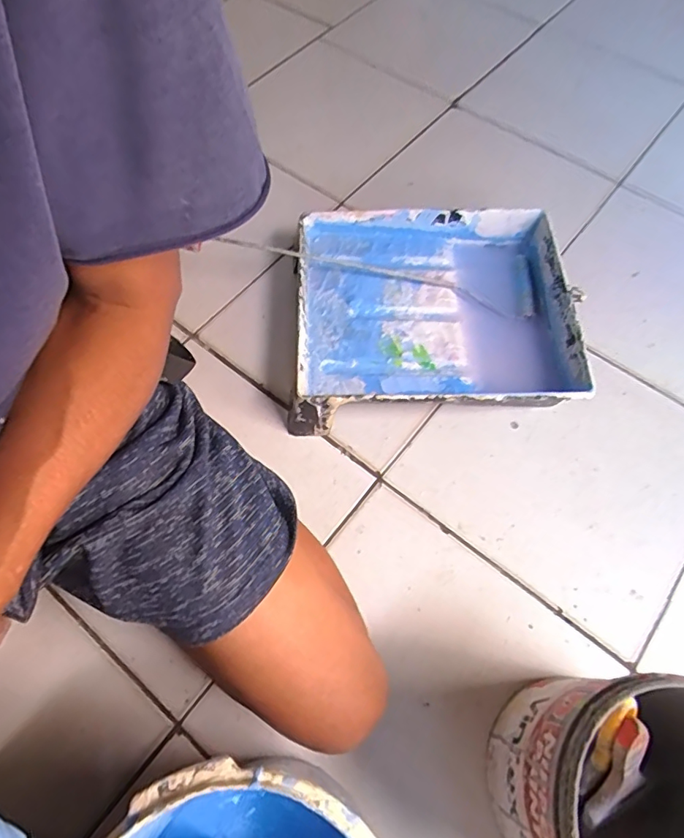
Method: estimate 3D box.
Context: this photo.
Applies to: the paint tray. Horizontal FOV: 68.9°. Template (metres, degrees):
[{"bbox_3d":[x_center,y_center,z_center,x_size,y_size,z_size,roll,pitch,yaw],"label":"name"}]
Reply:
[{"bbox_3d":[0.110,-0.138,0.658,0.355,0.083,0.295,-3,63,-1],"label":"paint tray"}]

